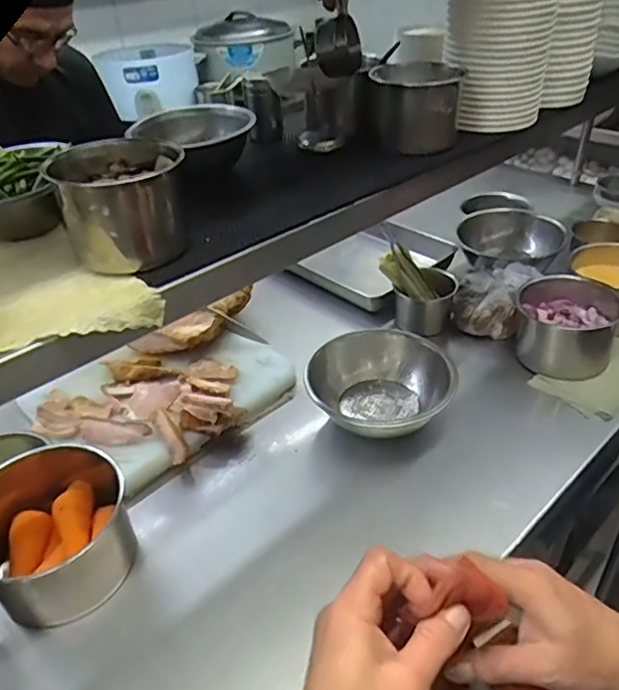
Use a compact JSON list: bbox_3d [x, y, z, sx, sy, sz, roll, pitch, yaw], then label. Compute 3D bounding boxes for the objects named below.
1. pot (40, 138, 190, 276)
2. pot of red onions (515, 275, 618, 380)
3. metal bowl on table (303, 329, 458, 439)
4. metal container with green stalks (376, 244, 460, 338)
[{"bbox_3d":[-0.170,-0.132,0.532,0.109,0.097,0.100,-3,36,2],"label":"pot"},{"bbox_3d":[0.451,-0.026,1.017,0.171,0.123,0.157,14,40,24],"label":"pot of red onions"},{"bbox_3d":[0.112,0.070,0.906,0.218,0.096,0.193,-30,43,-31],"label":"metal bowl on table"},{"bbox_3d":[0.208,-0.110,1.099,0.134,0.155,0.097,11,39,20],"label":"metal container with green stalks"}]

